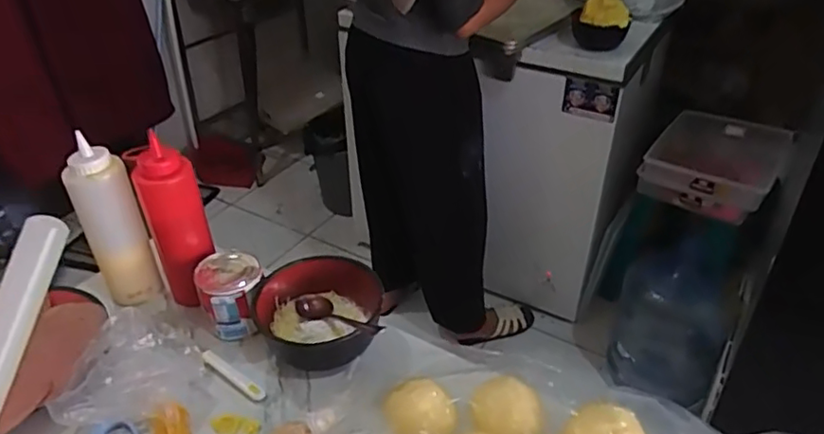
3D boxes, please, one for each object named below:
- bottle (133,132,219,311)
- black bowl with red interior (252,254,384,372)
[{"bbox_3d":[-0.280,0.015,0.737,0.062,0.217,0.056,-21,40,-26],"label":"bottle"},{"bbox_3d":[-0.106,0.111,0.711,0.138,0.066,0.134,0,36,0],"label":"black bowl with red interior"}]

